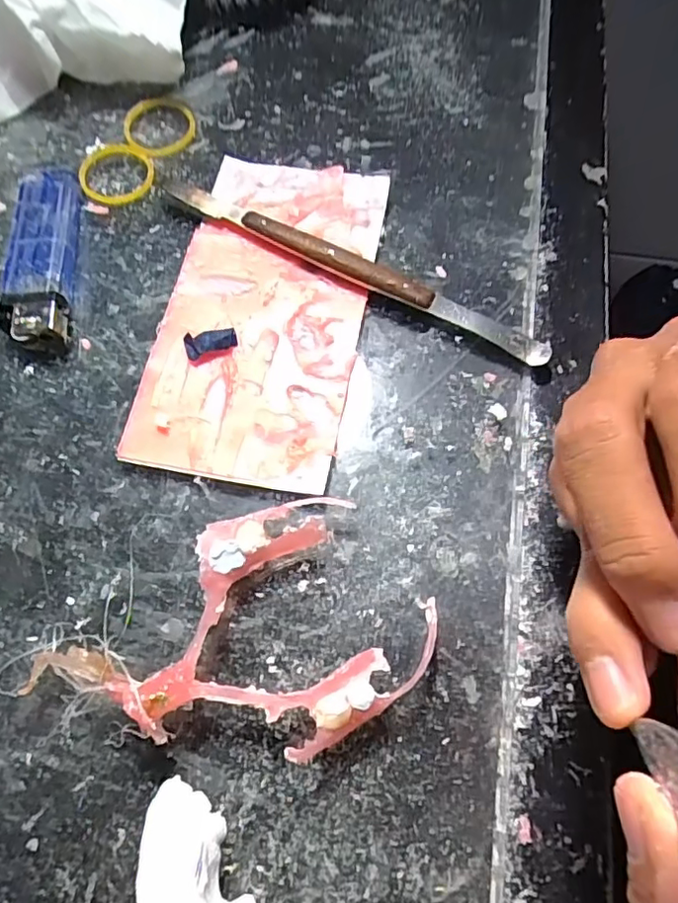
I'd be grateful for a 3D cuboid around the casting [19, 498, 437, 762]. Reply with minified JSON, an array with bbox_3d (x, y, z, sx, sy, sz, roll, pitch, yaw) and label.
[{"bbox_3d":[-0.026,0.059,0.180,0.101,0.022,0.075,-35,74,-14],"label":"casting"}]

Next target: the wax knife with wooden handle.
[{"bbox_3d":[0.004,-0.074,0.236,0.169,0.010,0.010,27,71,8],"label":"wax knife with wooden handle"}]

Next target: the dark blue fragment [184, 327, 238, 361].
[{"bbox_3d":[-0.049,-0.042,0.223,0.019,0.005,0.010,-21,71,-9],"label":"dark blue fragment"}]

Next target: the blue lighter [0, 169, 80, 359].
[{"bbox_3d":[-0.118,-0.078,0.235,0.024,0.014,0.082,-3,70,-3],"label":"blue lighter"}]

